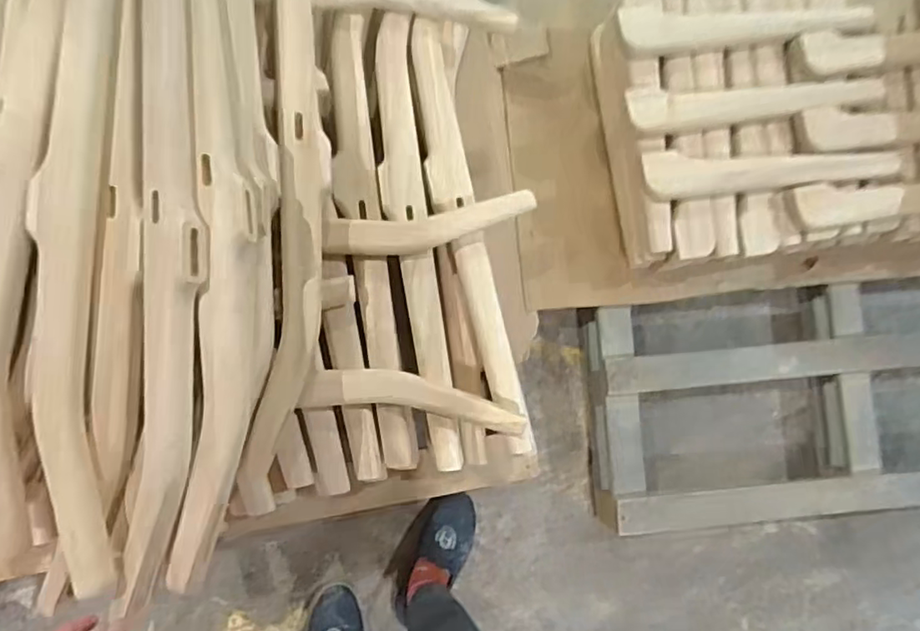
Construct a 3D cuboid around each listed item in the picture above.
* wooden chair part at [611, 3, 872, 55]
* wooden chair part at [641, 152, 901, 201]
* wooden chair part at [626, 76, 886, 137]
[{"bbox_3d":[0.436,-0.436,0.921,0.407,0.052,0.070,-5,87,-7],"label":"wooden chair part"},{"bbox_3d":[0.469,-0.211,0.902,0.408,0.032,0.061,-3,87,-7],"label":"wooden chair part"},{"bbox_3d":[0.448,-0.334,0.931,0.412,0.030,0.071,-10,88,-7],"label":"wooden chair part"}]

